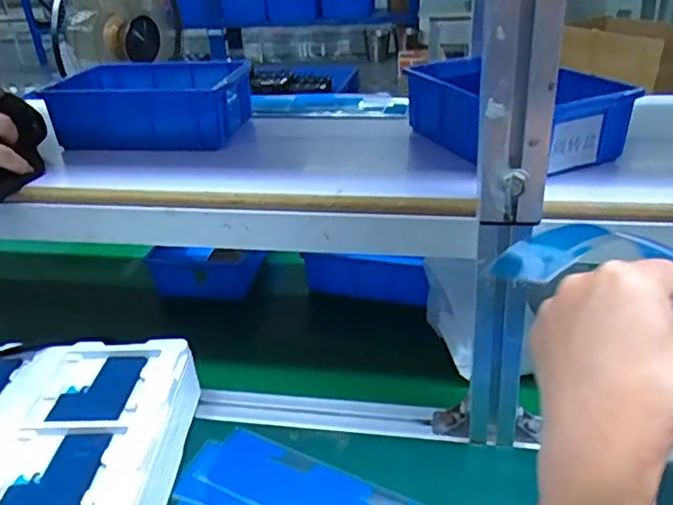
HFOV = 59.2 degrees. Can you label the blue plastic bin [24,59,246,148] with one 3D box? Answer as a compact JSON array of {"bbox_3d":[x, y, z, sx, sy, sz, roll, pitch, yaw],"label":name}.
[{"bbox_3d":[-0.201,-0.166,0.662,0.192,0.060,0.133,1,29,8],"label":"blue plastic bin"}]

